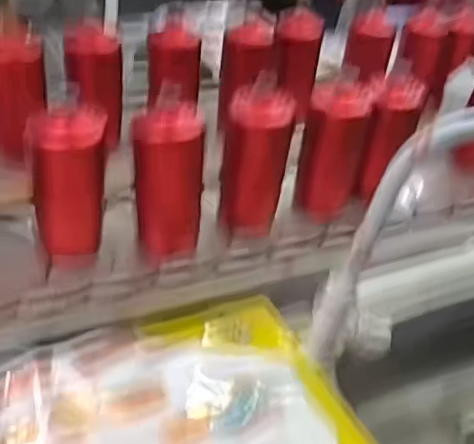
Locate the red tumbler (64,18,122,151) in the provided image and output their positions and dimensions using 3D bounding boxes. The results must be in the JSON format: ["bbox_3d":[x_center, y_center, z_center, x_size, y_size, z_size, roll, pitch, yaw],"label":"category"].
[{"bbox_3d":[-0.217,-0.205,0.921,0.080,0.168,0.066,6,34,-1],"label":"red tumbler"}]

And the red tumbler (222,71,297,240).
[{"bbox_3d":[0.022,-0.076,0.778,0.067,0.185,0.065,5,34,-3],"label":"red tumbler"}]

